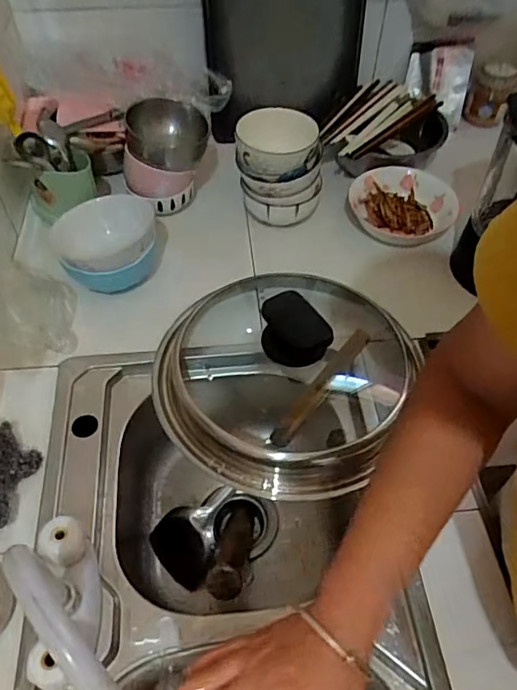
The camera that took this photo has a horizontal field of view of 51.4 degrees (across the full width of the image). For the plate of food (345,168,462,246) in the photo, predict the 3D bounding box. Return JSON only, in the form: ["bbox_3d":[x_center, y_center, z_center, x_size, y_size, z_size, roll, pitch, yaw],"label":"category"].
[{"bbox_3d":[0.238,-0.221,0.869,0.161,0.040,0.148,-2,58,4],"label":"plate of food"}]

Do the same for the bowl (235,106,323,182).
[{"bbox_3d":[0.030,-0.297,0.788,0.123,0.052,0.118,1,52,-1],"label":"bowl"}]

